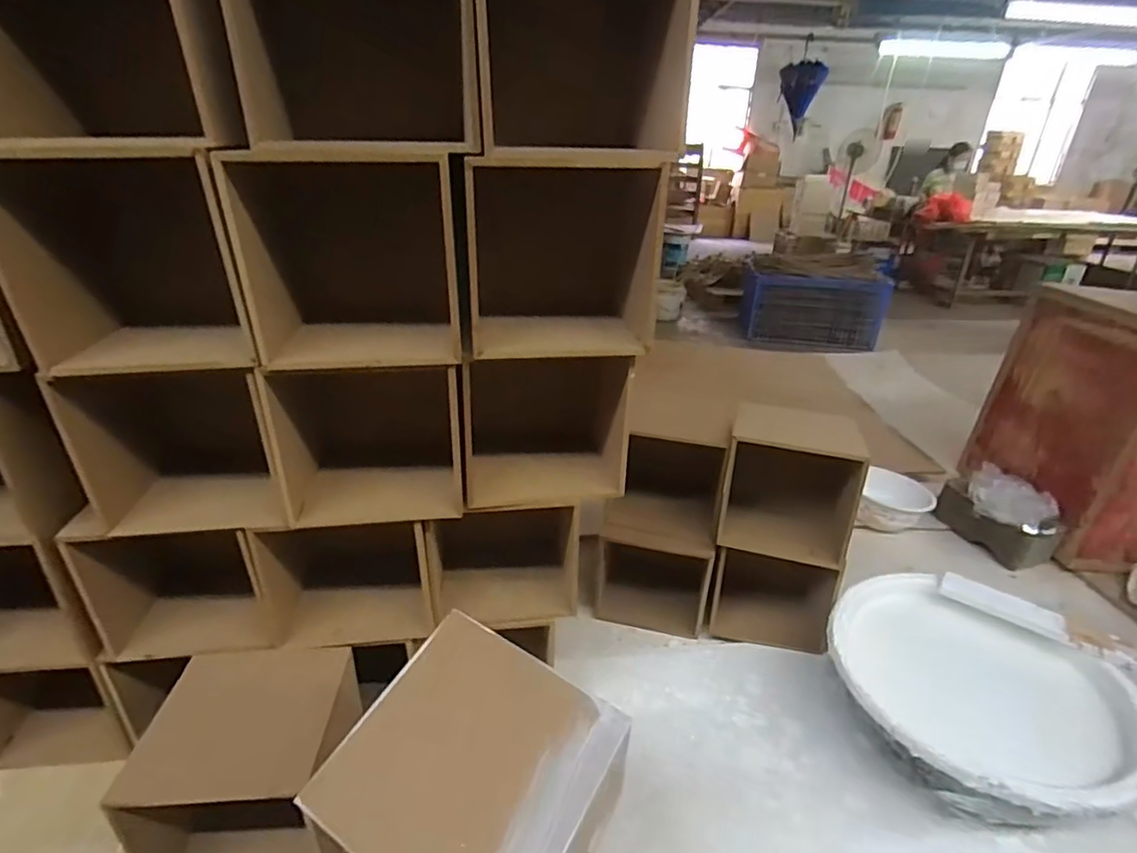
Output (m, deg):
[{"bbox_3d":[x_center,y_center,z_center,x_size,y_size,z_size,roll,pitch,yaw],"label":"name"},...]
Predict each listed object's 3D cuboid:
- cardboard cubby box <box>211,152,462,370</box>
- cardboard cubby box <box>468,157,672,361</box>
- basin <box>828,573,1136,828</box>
[{"bbox_3d":[-0.131,-0.107,0.371,0.111,0.117,0.153,-3,24,-11],"label":"cardboard cubby box"},{"bbox_3d":[-0.006,-0.111,0.371,0.114,0.113,0.102,-3,27,-8],"label":"cardboard cubby box"},{"bbox_3d":[0.322,0.232,0.479,0.195,0.087,0.219,-21,36,-36],"label":"basin"}]

